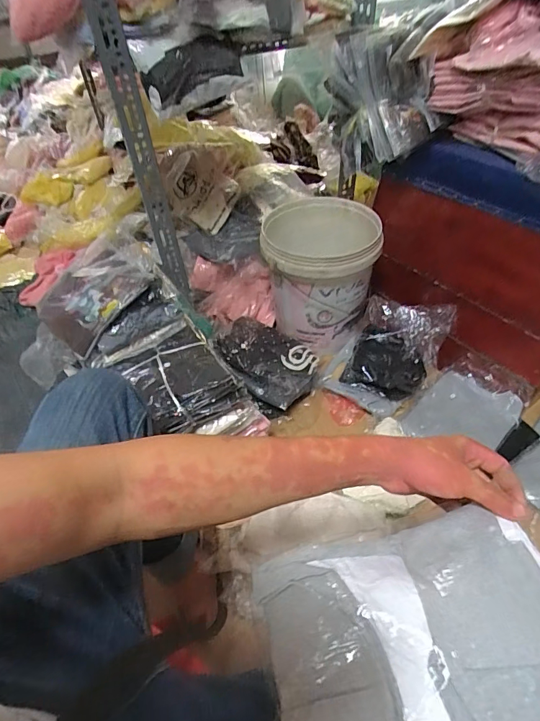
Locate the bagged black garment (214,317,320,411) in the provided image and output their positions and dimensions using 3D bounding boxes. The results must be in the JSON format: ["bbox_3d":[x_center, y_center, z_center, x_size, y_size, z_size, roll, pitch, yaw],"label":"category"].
[{"bbox_3d":[-0.009,-0.009,1.098,0.272,0.050,0.217,36,46,12],"label":"bagged black garment"}]

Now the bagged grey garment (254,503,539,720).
[{"bbox_3d":[0.129,0.234,0.316,0.256,0.044,0.208,-13,47,-7],"label":"bagged grey garment"}]

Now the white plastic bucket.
[{"bbox_3d":[0.139,-0.221,1.147,0.288,0.329,0.258,1,47,5],"label":"white plastic bucket"}]

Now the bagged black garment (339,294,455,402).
[{"bbox_3d":[0.334,-0.032,1.096,0.219,0.072,0.267,18,81,22],"label":"bagged black garment"}]

